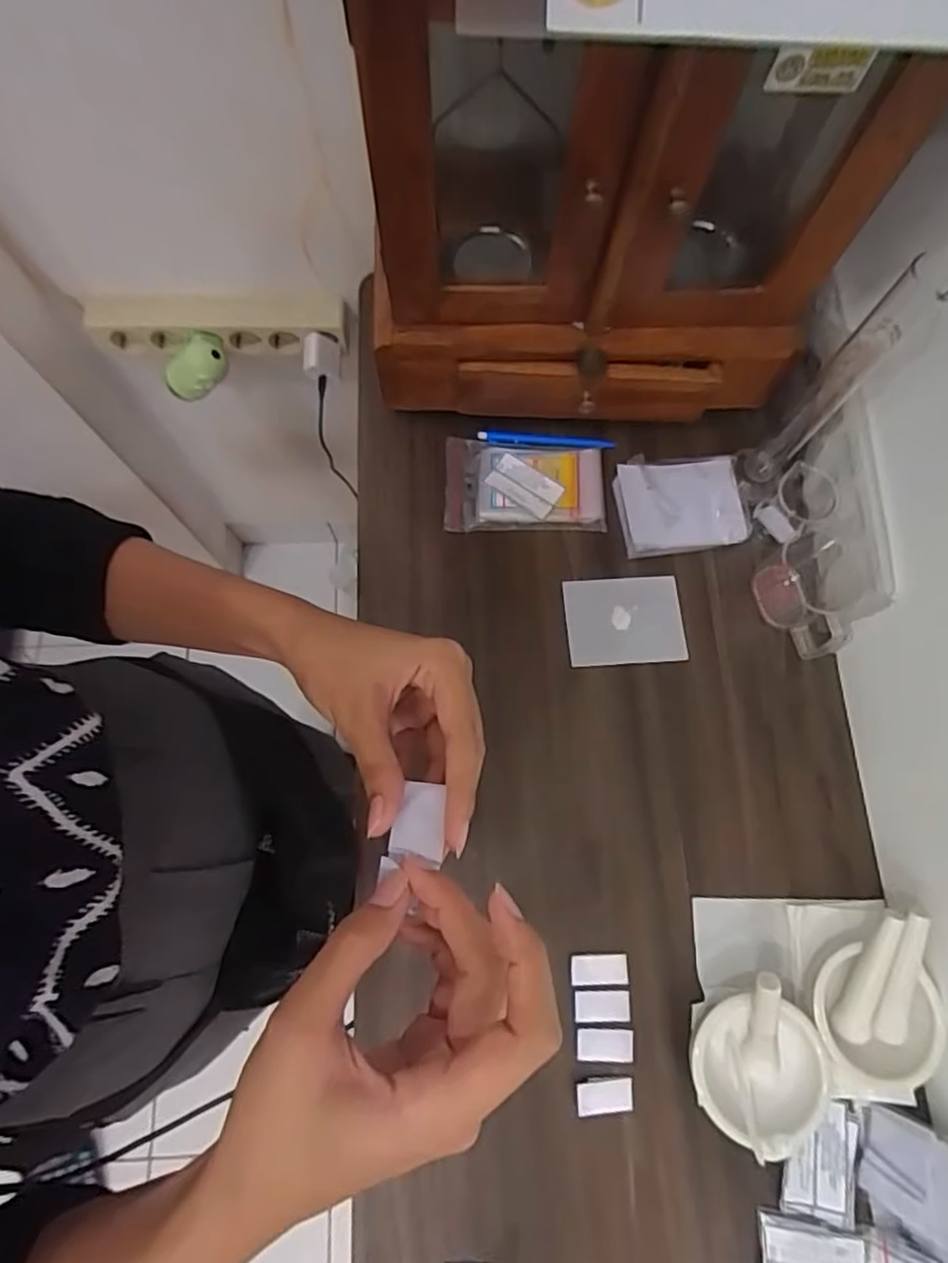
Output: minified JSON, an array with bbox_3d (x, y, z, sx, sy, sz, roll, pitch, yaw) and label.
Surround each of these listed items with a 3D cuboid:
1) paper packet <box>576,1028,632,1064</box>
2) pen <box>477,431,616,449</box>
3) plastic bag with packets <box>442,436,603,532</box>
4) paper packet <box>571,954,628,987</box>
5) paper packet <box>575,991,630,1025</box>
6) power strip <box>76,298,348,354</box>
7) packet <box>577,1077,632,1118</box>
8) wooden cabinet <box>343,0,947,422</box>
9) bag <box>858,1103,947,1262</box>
[{"bbox_3d":[0.104,0.329,0.518,0.045,0.004,0.023,4,74,0],"label":"paper packet"},{"bbox_3d":[0.074,-0.194,0.668,0.137,0.005,0.014,3,74,-1],"label":"pen"},{"bbox_3d":[0.051,-0.145,0.647,0.157,0.014,0.095,2,74,-1],"label":"plastic bag with packets"},{"bbox_3d":[0.103,0.276,0.533,0.047,0.004,0.023,2,74,-1],"label":"paper packet"},{"bbox_3d":[0.104,0.303,0.526,0.045,0.004,0.024,3,74,-1],"label":"paper packet"},{"bbox_3d":[-0.298,-0.358,0.769,0.289,0.062,0.029,-2,74,-2],"label":"power strip"},{"bbox_3d":[0.101,0.360,0.506,0.044,0.010,0.024,1,74,-1],"label":"packet"},{"bbox_3d":[0.103,-0.334,0.484,0.356,0.369,0.169,2,74,-1],"label":"wooden cabinet"},{"bbox_3d":[0.325,0.400,0.459,0.020,0.102,0.077,16,76,-34],"label":"bag"}]

